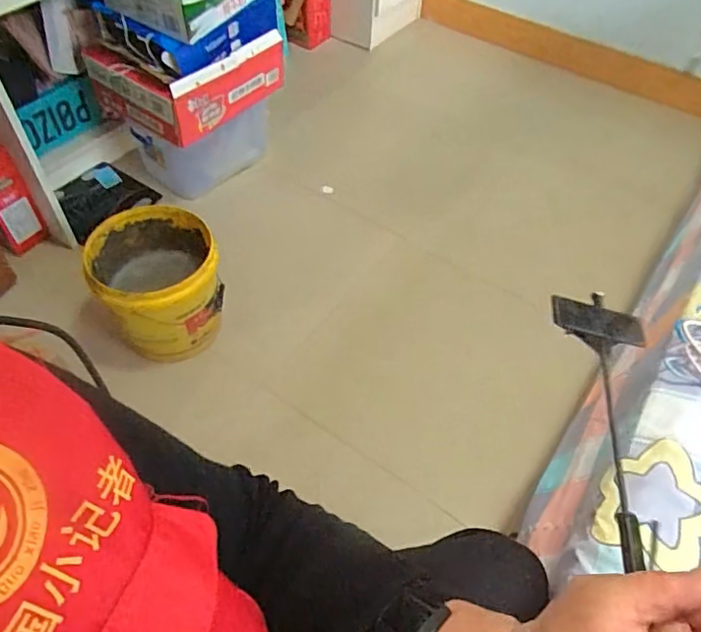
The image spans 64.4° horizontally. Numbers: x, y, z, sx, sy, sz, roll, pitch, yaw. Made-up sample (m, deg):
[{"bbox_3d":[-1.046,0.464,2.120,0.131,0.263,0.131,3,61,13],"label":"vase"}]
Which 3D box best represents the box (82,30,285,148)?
[{"bbox_3d":[-0.430,-0.641,1.451,0.359,0.171,0.381,29,56,18],"label":"box"}]

